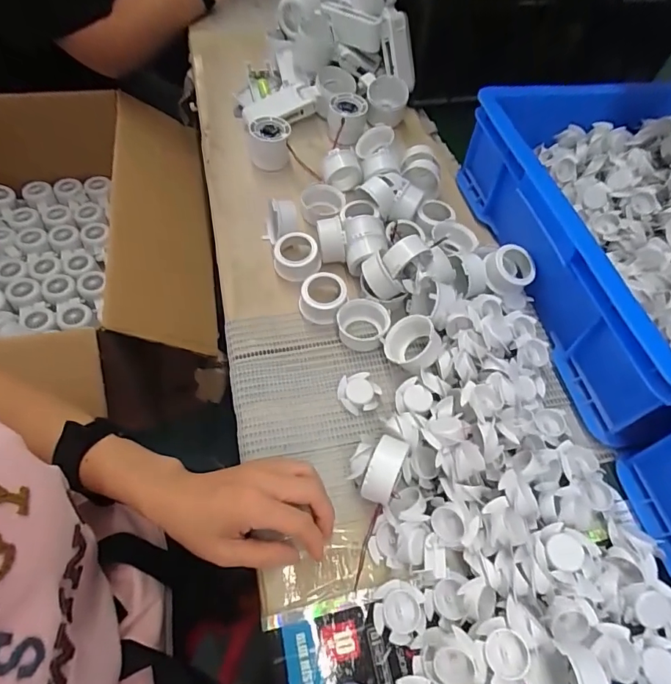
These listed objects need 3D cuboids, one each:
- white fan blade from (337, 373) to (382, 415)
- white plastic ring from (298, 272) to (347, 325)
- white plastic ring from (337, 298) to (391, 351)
[{"bbox_3d":[0.022,0.049,0.439,0.039,0.012,0.038,2,57,-3],"label":"white fan blade"},{"bbox_3d":[-0.014,-0.046,0.480,0.048,0.032,0.046,2,57,-3],"label":"white plastic ring"},{"bbox_3d":[0.029,-0.018,0.473,0.051,0.030,0.056,2,57,-3],"label":"white plastic ring"}]

